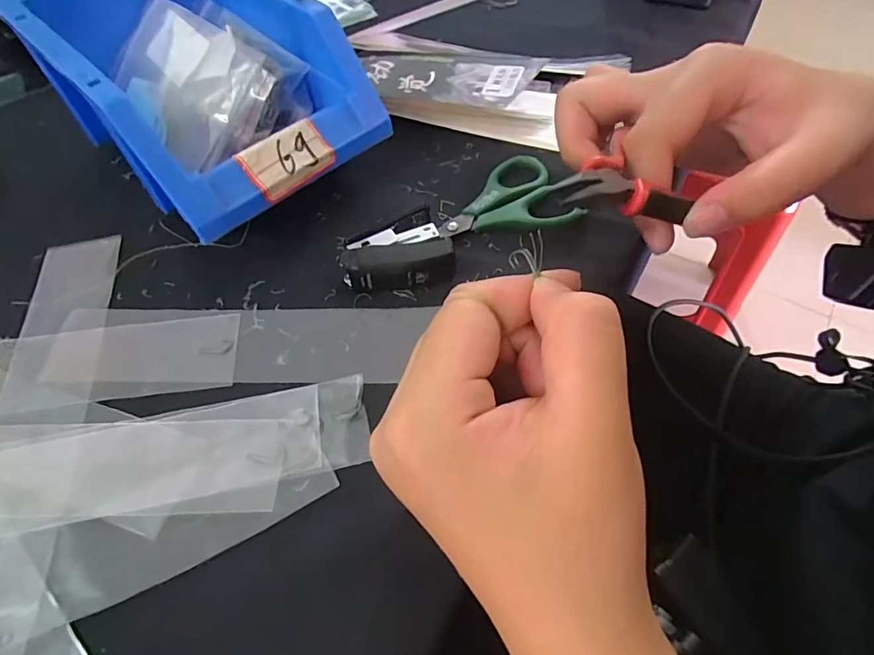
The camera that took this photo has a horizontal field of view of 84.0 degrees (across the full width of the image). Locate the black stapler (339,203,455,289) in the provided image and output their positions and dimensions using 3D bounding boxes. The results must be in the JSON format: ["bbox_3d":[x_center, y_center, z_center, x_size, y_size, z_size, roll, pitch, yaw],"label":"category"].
[{"bbox_3d":[-0.021,-0.035,0.245,0.051,0.021,0.035,-16,57,-10],"label":"black stapler"}]

